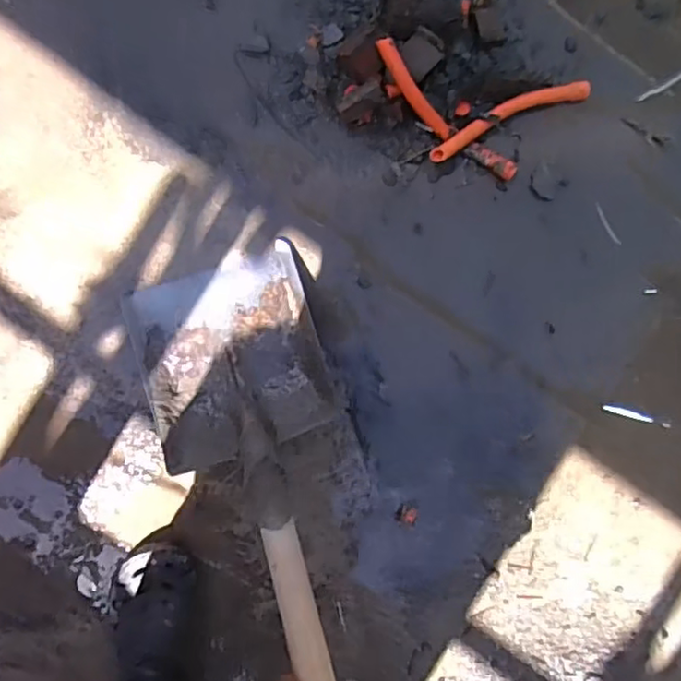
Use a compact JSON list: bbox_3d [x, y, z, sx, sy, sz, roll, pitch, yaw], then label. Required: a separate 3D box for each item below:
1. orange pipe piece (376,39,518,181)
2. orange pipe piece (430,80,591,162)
[{"bbox_3d":[0.140,-0.304,0.878,0.256,0.063,0.049,40,90,-5],"label":"orange pipe piece"},{"bbox_3d":[0.233,-0.309,0.884,0.252,0.028,0.042,-28,94,-14],"label":"orange pipe piece"}]

